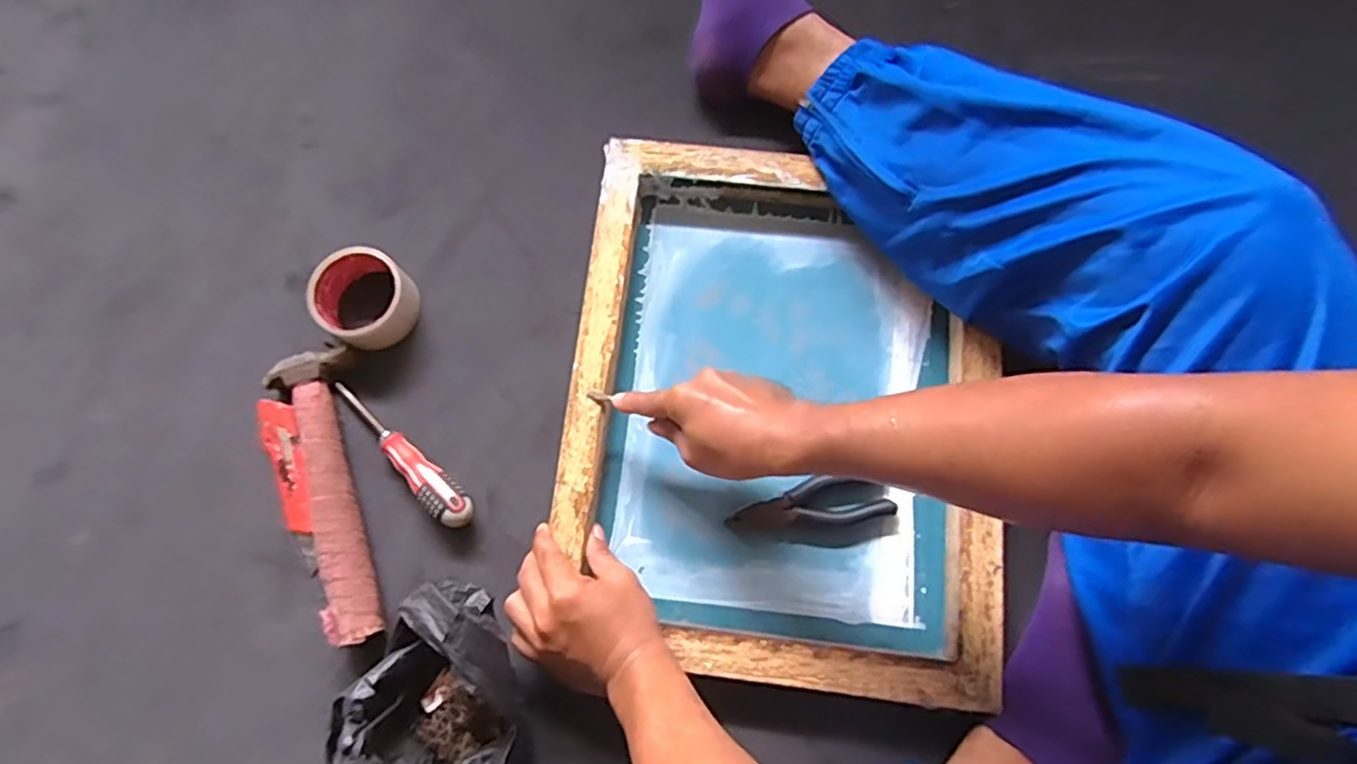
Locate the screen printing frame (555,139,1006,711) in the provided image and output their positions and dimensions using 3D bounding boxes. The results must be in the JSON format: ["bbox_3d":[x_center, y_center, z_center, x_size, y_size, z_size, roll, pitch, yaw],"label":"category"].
[{"bbox_3d":[0.089,0.017,0.615,0.359,0.064,0.460,6,77,0],"label":"screen printing frame"}]

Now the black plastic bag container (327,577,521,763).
[{"bbox_3d":[-0.182,0.257,0.537,0.158,0.105,0.153,-44,82,-11],"label":"black plastic bag container"}]

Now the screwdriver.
[{"bbox_3d":[-0.253,0.064,0.626,0.180,0.031,0.031,43,79,8],"label":"screwdriver"}]

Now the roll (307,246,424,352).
[{"bbox_3d":[-0.297,-0.078,0.654,0.089,0.051,0.084,0,77,-2],"label":"roll"}]

